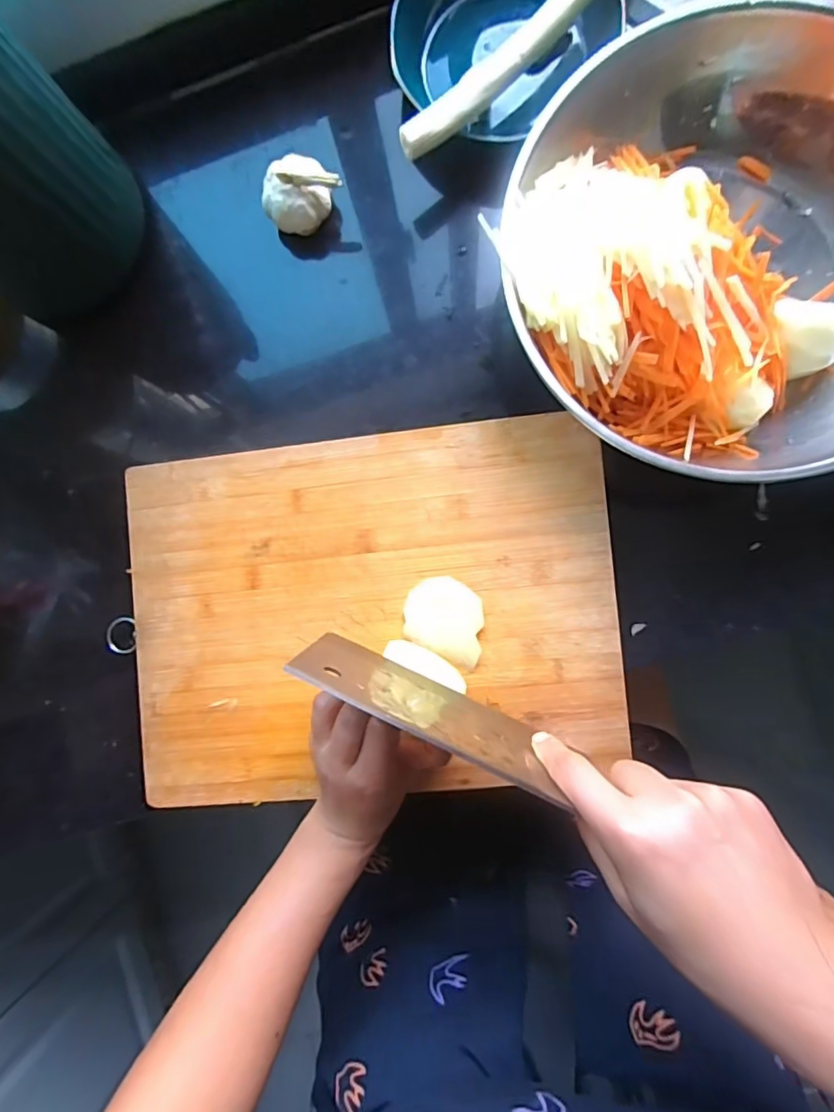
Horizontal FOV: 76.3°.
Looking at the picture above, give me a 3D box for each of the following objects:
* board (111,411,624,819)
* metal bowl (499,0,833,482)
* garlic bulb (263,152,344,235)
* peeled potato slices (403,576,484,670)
[{"bbox_3d":[-0.040,0.042,0.409,0.366,0.019,0.265,-6,88,5],"label":"board"},{"bbox_3d":[0.219,-0.204,0.362,0.305,0.096,0.299,0,89,5],"label":"metal bowl"},{"bbox_3d":[-0.093,-0.284,0.424,0.057,0.047,0.051,-40,85,2],"label":"garlic bulb"},{"bbox_3d":[0.024,0.047,0.399,0.064,0.008,0.054,26,91,5],"label":"peeled potato slices"}]

